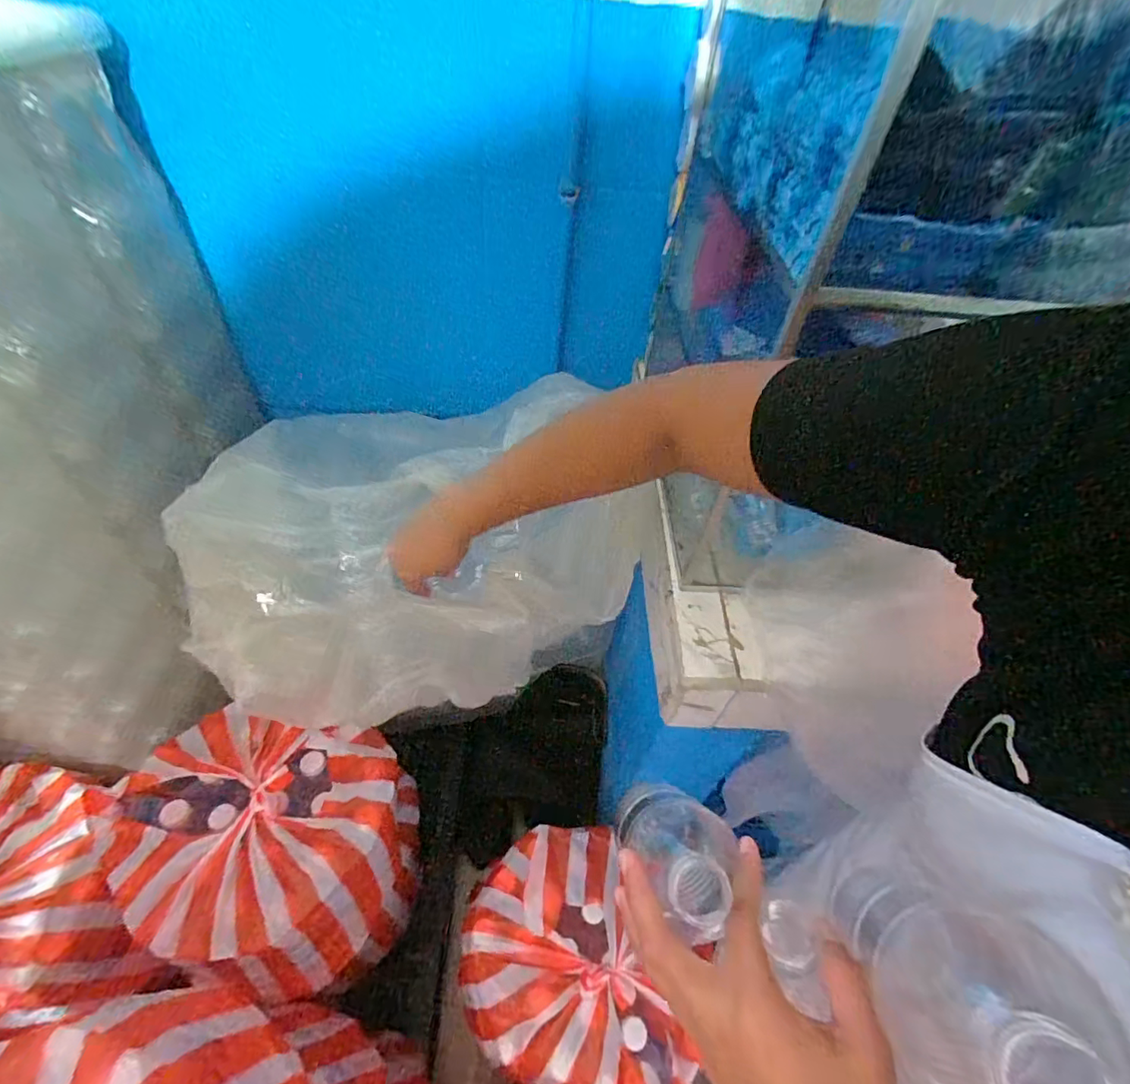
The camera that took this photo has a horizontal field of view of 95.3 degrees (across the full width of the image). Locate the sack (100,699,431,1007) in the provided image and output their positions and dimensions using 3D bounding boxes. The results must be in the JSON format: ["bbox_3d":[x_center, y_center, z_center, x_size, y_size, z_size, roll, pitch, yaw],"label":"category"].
[{"bbox_3d":[-0.396,0.456,0.729,0.324,0.358,0.272,7,49,0],"label":"sack"}]

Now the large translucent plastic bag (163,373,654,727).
[{"bbox_3d":[-0.154,0.017,0.574,0.462,0.249,0.231,-7,50,-12],"label":"large translucent plastic bag"}]

